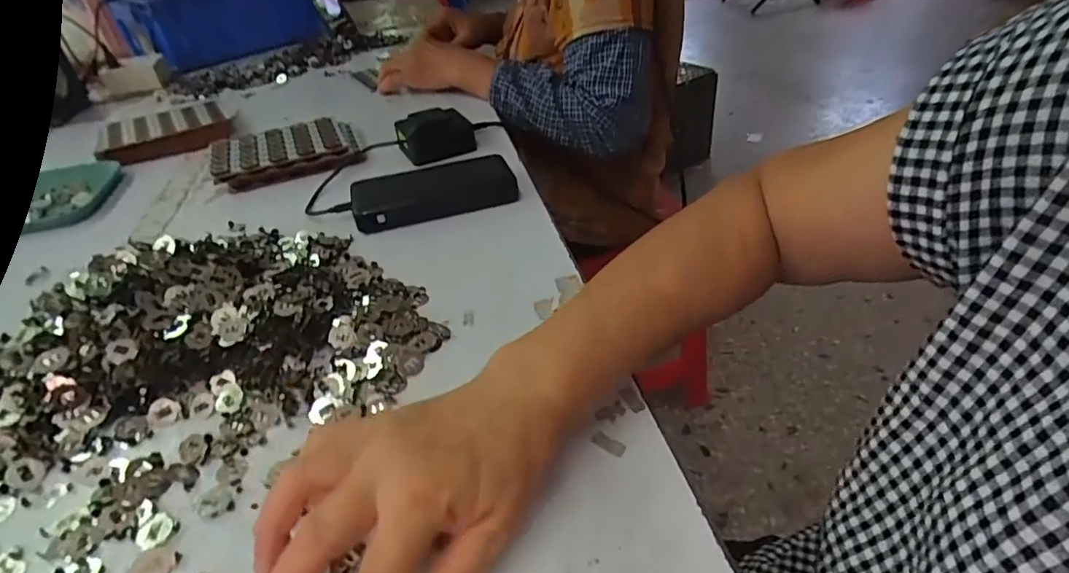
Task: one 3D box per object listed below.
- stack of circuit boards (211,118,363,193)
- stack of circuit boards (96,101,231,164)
[{"bbox_3d":[-0.285,-0.157,0.638,0.153,0.023,0.108,-21,41,-20],"label":"stack of circuit boards"},{"bbox_3d":[-0.470,-0.196,0.709,0.141,0.025,0.122,-25,42,-24],"label":"stack of circuit boards"}]

